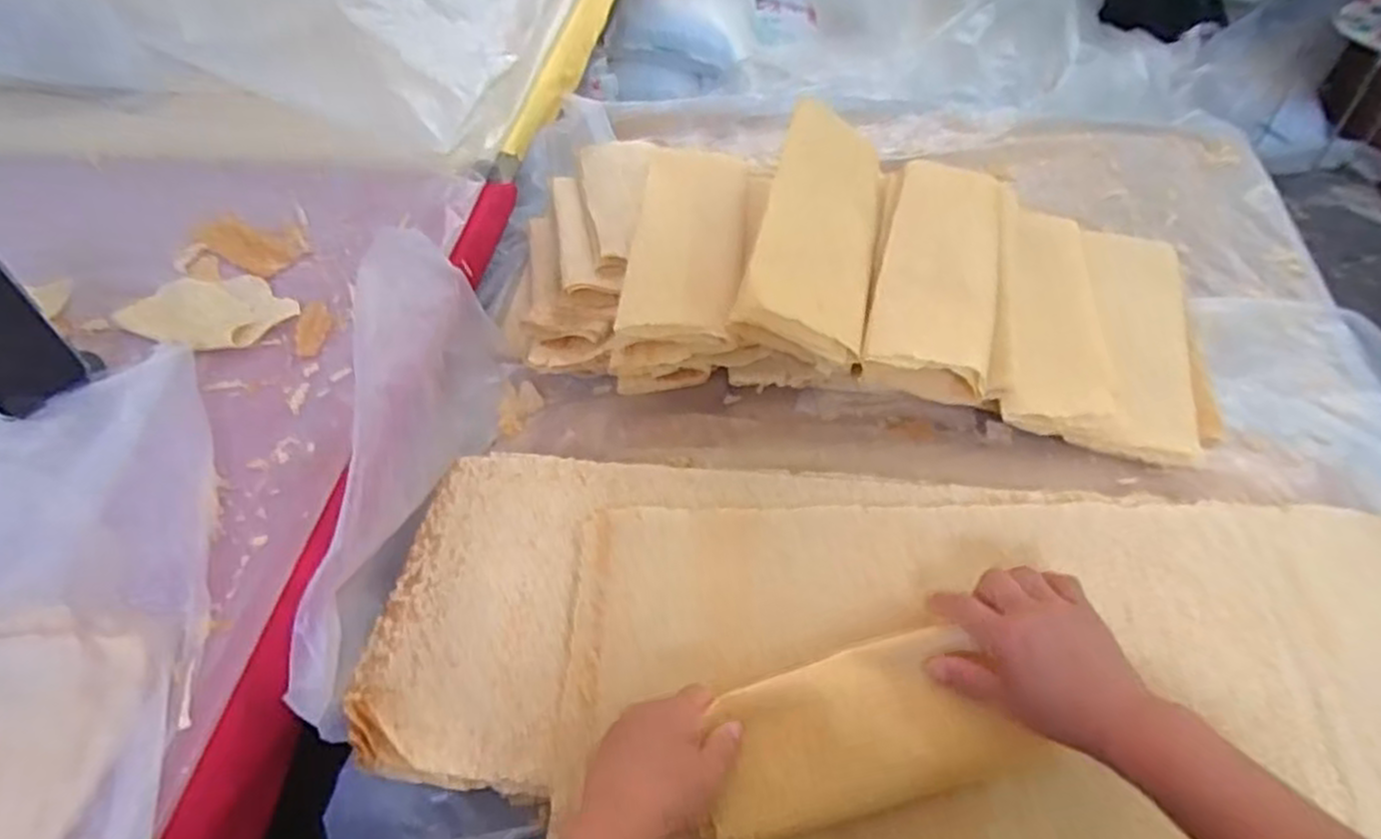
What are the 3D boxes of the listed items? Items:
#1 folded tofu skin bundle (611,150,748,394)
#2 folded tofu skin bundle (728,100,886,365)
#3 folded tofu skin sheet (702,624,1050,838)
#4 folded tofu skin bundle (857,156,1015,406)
[{"bbox_3d":[-0.006,-0.161,0.777,0.110,0.072,0.265,7,62,3],"label":"folded tofu skin bundle"},{"bbox_3d":[0.121,-0.178,0.723,0.107,0.059,0.263,13,62,8],"label":"folded tofu skin bundle"},{"bbox_3d":[0.110,0.209,0.520,0.211,0.015,0.099,-13,72,-9],"label":"folded tofu skin sheet"},{"bbox_3d":[0.238,-0.143,0.739,0.115,0.069,0.272,12,56,12],"label":"folded tofu skin bundle"}]

